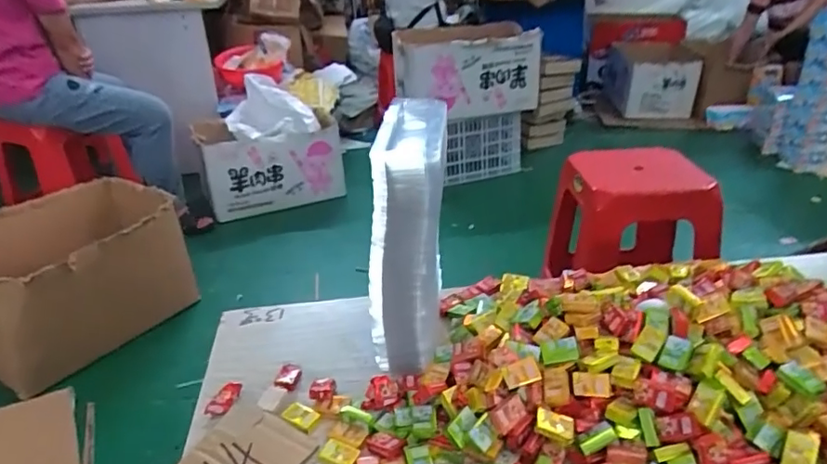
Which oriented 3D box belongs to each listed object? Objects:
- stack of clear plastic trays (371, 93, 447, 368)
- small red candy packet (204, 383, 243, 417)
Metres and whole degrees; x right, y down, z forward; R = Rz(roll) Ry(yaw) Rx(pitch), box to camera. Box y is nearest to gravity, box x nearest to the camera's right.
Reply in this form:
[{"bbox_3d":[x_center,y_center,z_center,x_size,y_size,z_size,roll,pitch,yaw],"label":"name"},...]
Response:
[{"bbox_3d":[-0.002,0.007,0.494,0.051,0.203,0.134,1,28,4],"label":"stack of clear plastic trays"},{"bbox_3d":[-0.151,0.134,0.462,0.019,0.006,0.033,7,29,14],"label":"small red candy packet"}]

